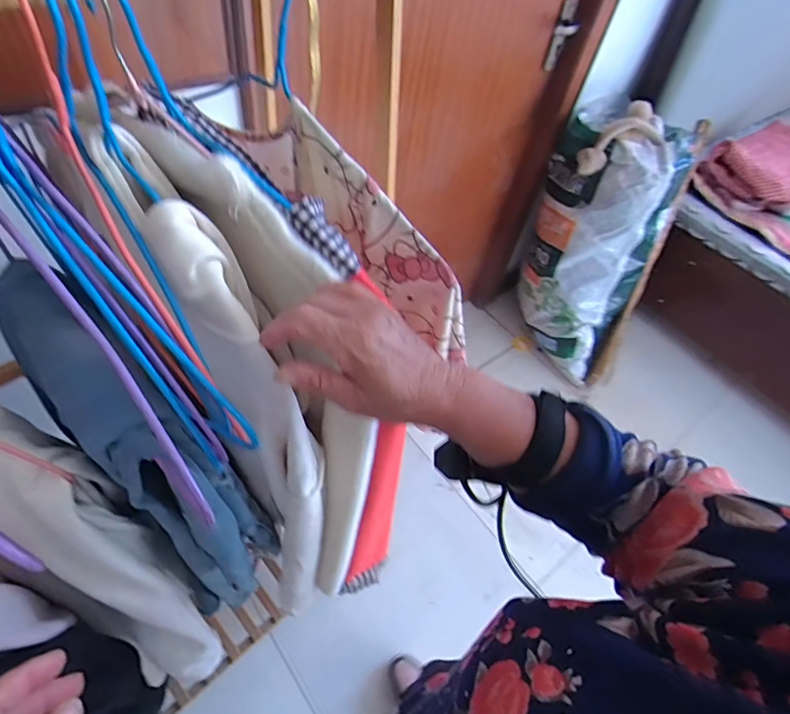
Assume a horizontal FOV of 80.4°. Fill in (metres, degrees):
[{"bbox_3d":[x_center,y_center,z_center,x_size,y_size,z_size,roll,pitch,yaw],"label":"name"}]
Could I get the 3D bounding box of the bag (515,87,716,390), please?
[{"bbox_3d":[0.640,-0.362,1.503,0.398,0.812,0.329,33,58,19],"label":"bag"}]

